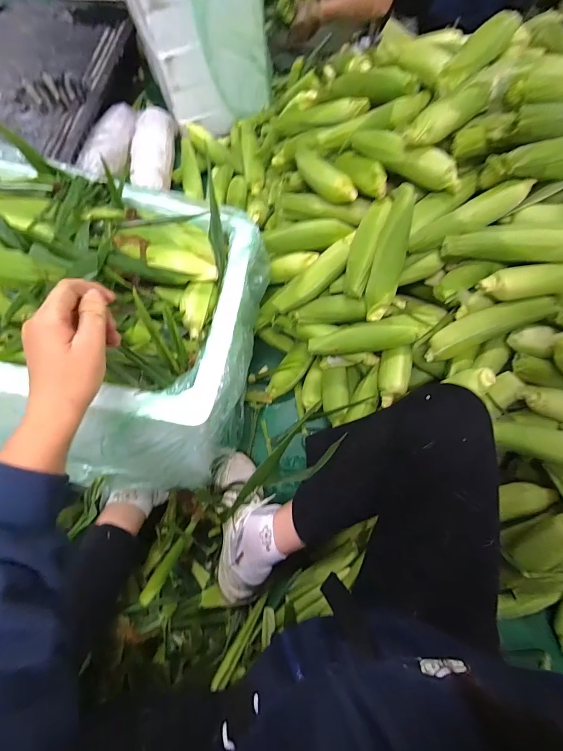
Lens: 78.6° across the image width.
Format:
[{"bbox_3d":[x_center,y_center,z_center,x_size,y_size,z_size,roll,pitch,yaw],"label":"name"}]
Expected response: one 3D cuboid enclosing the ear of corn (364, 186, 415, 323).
[{"bbox_3d":[0.204,-0.223,0.647,0.056,0.043,0.236,12,109,6],"label":"ear of corn"}]

